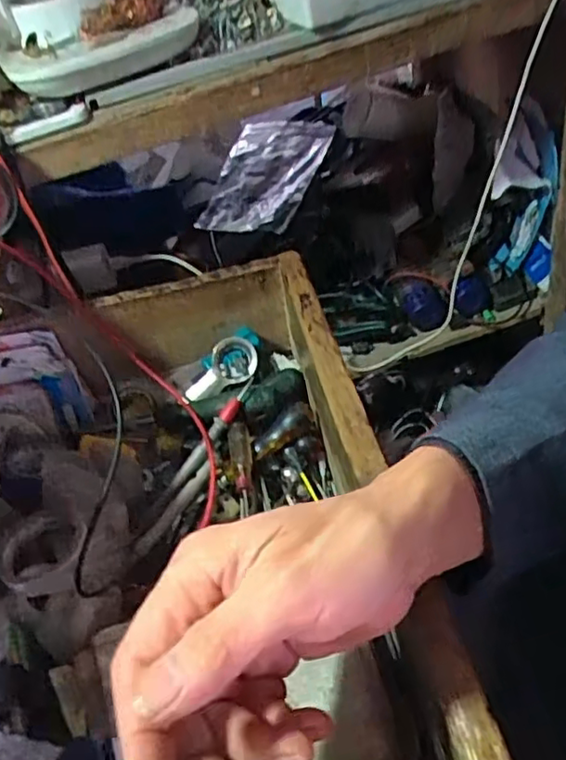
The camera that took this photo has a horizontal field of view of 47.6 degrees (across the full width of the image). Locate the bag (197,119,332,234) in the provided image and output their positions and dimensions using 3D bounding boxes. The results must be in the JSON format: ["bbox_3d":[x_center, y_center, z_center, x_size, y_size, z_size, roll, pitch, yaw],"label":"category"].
[{"bbox_3d":[-0.024,-0.295,0.916,0.132,0.021,0.215,19,72,16],"label":"bag"}]

